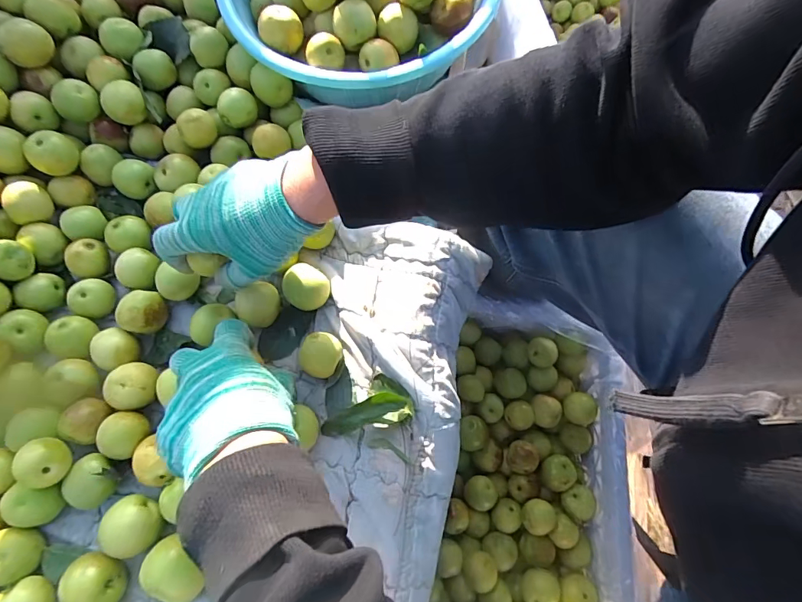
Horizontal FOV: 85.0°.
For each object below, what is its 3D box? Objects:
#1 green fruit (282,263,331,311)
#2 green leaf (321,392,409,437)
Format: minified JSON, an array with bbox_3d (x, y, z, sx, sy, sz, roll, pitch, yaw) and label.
[{"bbox_3d":[-0.081,-0.010,0.379,0.036,0.032,0.035,1,69,-2],"label":"green fruit"},{"bbox_3d":[-0.030,0.091,0.352,0.069,0.014,0.018,-23,72,-10],"label":"green leaf"}]

